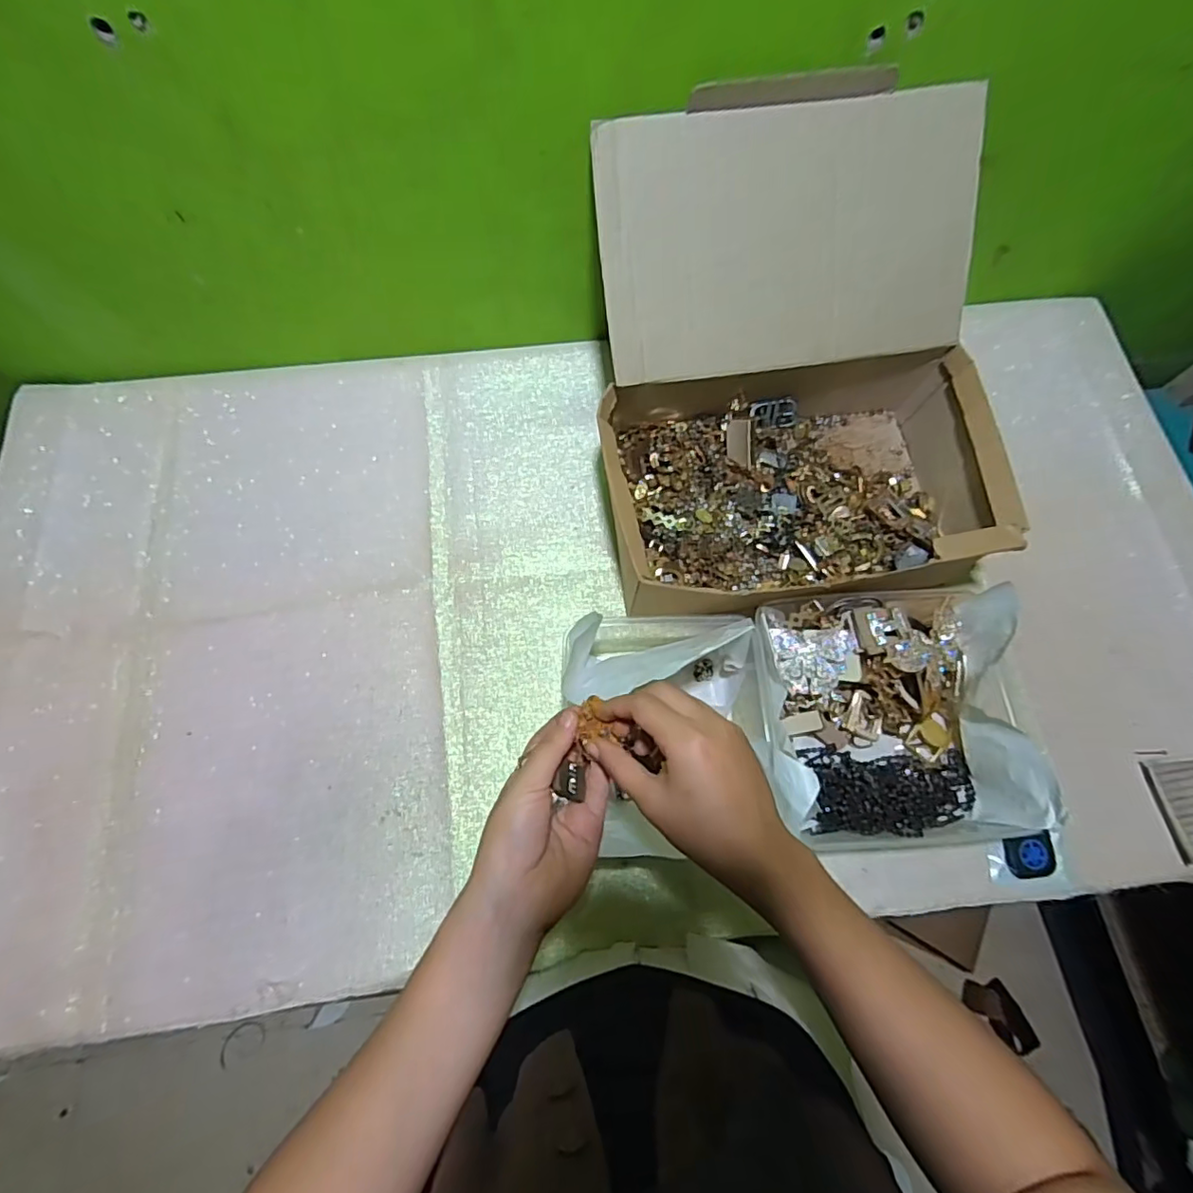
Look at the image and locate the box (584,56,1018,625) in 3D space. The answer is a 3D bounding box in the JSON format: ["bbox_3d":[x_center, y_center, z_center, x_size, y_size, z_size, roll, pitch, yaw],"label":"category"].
[{"bbox_3d":[0.173,-0.185,0.500,0.332,0.221,0.350,-4,72,-2],"label":"box"}]

